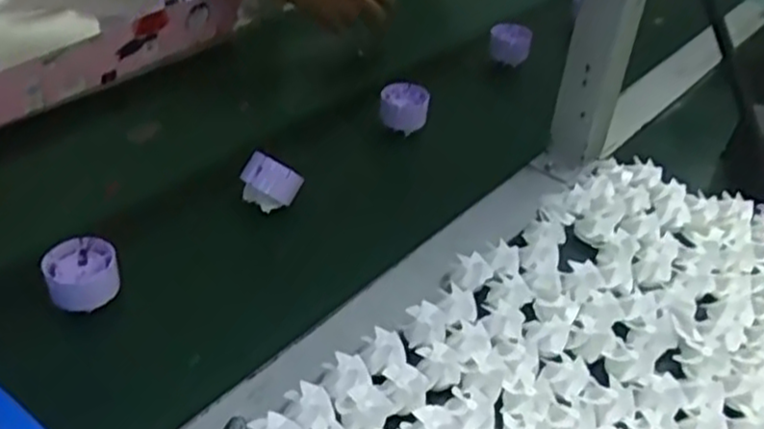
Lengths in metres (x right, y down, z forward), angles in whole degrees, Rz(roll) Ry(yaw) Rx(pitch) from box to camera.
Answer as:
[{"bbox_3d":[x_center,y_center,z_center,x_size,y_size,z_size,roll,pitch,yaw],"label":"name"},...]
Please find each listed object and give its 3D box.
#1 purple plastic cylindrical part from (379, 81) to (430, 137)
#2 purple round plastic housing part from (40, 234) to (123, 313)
[{"bbox_3d":[0.022,-0.107,0.727,0.047,0.034,0.043,3,39,-3],"label":"purple plastic cylindrical part"},{"bbox_3d":[-0.209,0.041,0.515,0.046,0.028,0.045,3,39,-3],"label":"purple round plastic housing part"}]

